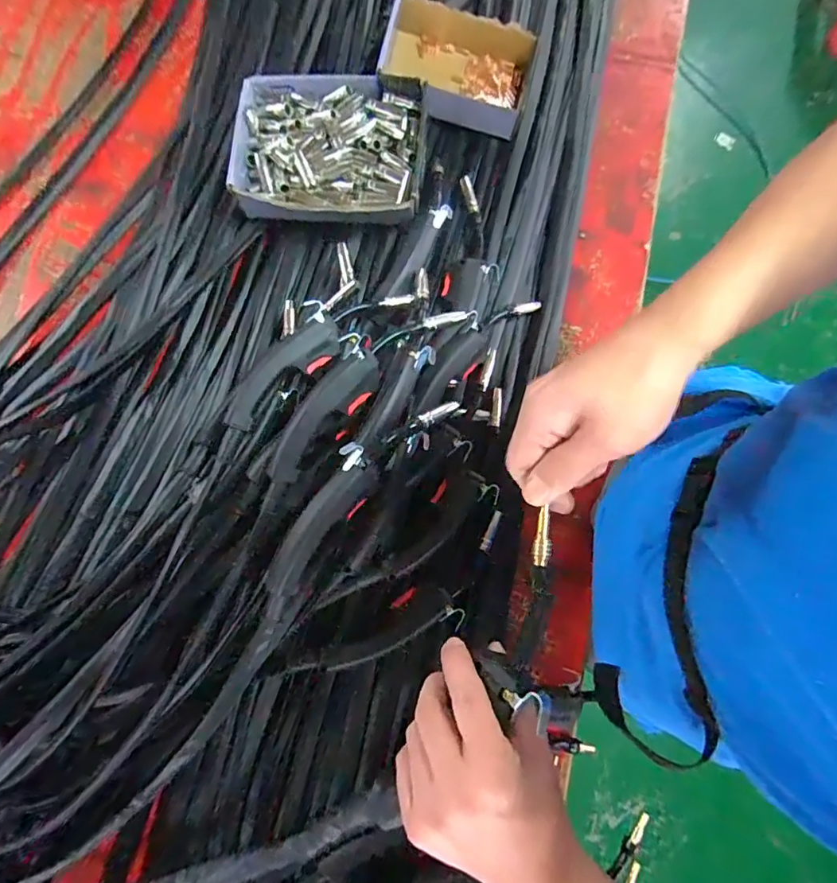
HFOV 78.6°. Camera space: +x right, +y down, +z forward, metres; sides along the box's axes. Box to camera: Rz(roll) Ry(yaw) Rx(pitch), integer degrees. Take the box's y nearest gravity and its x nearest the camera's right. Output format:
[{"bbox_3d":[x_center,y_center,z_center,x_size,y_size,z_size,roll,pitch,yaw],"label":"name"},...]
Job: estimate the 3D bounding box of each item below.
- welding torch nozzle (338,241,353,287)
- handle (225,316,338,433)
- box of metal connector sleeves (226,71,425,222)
[{"bbox_3d":[-0.093,-0.221,0.636,0.016,0.011,0.061,-11,78,-2],"label":"welding torch nozzle"},{"bbox_3d":[-0.156,-0.082,0.582,0.159,0.031,0.059,-44,82,-7],"label":"handle"},{"bbox_3d":[-0.124,-0.385,0.672,0.253,0.054,0.189,4,79,2],"label":"box of metal connector sleeves"}]

